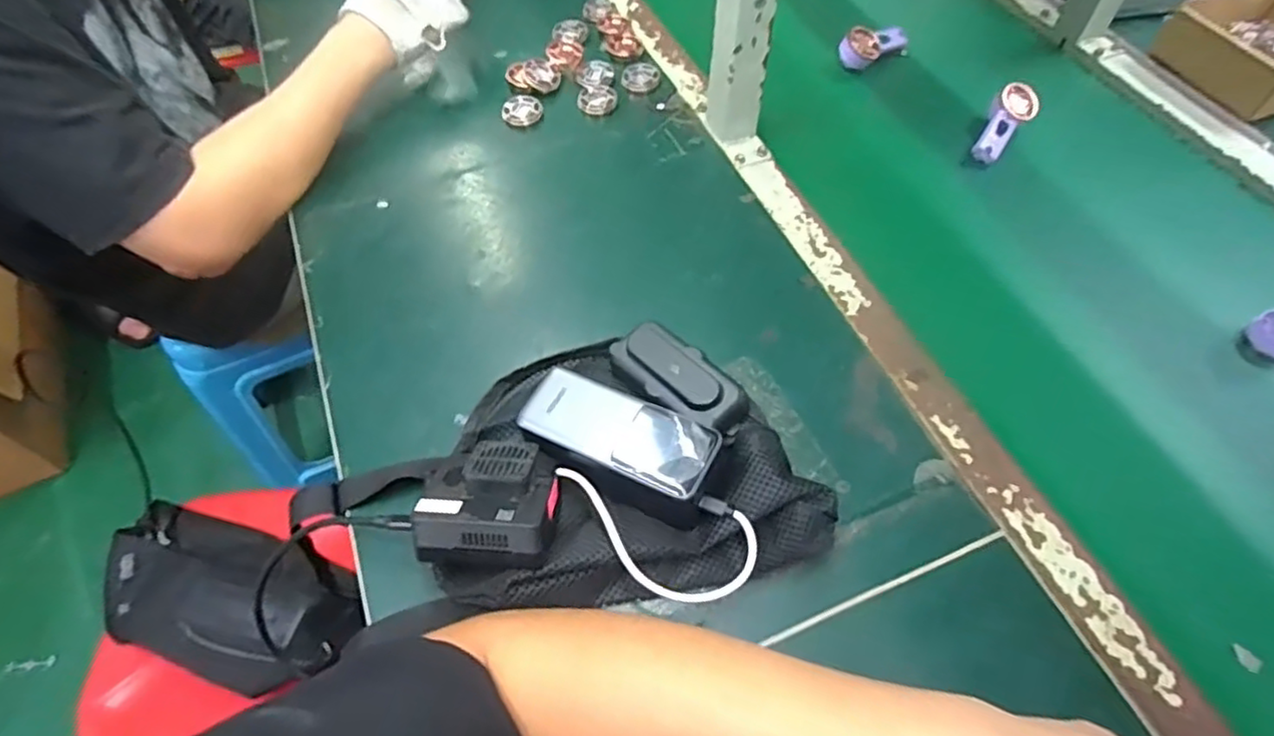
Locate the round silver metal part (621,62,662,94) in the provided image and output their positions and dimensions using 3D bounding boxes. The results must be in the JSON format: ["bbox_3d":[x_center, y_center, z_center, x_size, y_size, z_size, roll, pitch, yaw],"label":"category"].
[{"bbox_3d":[0.005,-0.311,0.713,0.040,0.009,0.041,0,57,0],"label":"round silver metal part"}]

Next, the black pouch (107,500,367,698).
[{"bbox_3d":[-0.424,0.228,0.676,0.274,0.055,0.137,15,58,10],"label":"black pouch"}]

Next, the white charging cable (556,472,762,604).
[{"bbox_3d":[0.007,0.103,0.409,0.132,0.026,0.059,13,58,9],"label":"white charging cable"}]

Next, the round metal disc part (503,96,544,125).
[{"bbox_3d":[-0.116,-0.264,0.685,0.037,0.010,0.037,0,57,0],"label":"round metal disc part"}]

